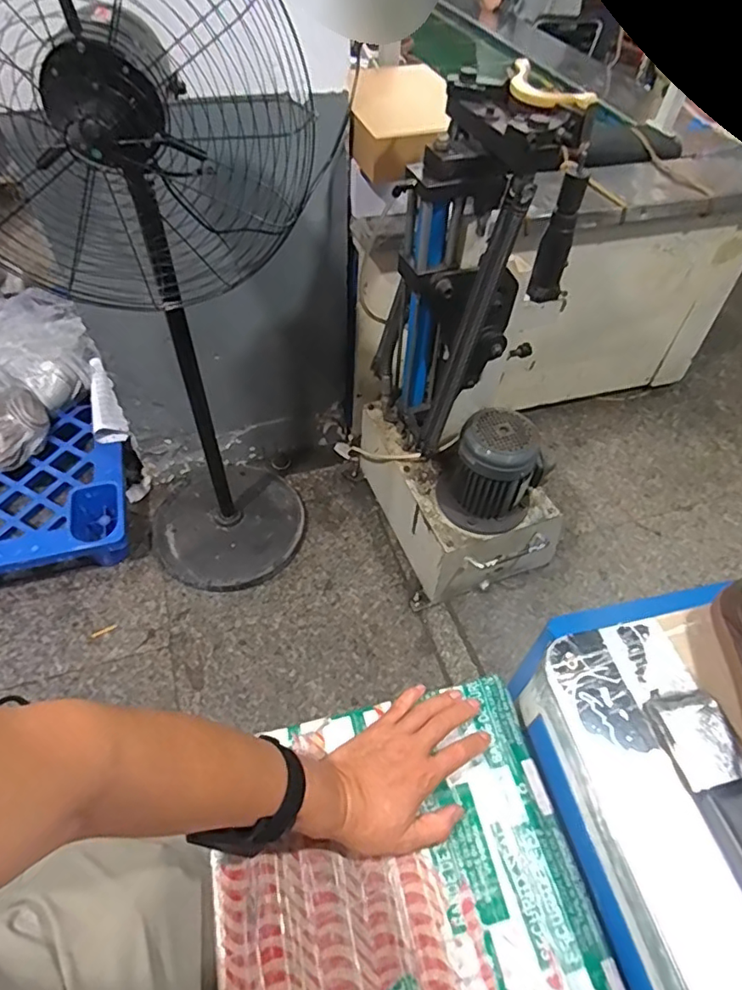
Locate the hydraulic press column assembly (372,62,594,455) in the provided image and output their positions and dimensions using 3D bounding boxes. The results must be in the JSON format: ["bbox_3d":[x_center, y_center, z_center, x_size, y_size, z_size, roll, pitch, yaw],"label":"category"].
[{"bbox_3d":[0.199,-0.415,1.077,0.333,0.603,0.253,-27,58,-23],"label":"hydraulic press column assembly"}]

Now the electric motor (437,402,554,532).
[{"bbox_3d":[0.263,-0.053,1.244,0.222,0.233,0.167,25,54,16],"label":"electric motor"}]

